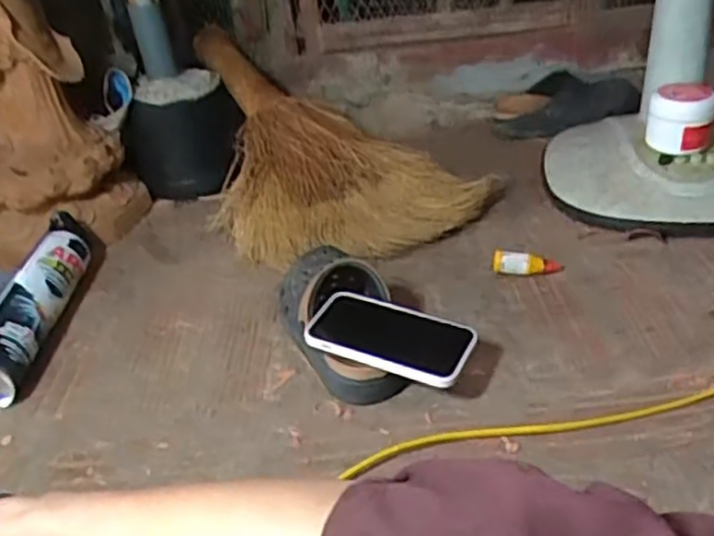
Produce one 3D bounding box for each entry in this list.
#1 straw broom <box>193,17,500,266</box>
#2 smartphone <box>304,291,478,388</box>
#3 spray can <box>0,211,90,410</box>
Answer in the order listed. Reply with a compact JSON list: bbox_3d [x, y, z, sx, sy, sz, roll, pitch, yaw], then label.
[{"bbox_3d":[-0.027,-0.185,0.985,0.344,0.154,0.434,-11,33,-5],"label":"straw broom"},{"bbox_3d":[0.029,0.063,0.652,0.145,0.016,0.075,11,36,17],"label":"smartphone"},{"bbox_3d":[-0.362,0.036,0.811,0.061,0.066,0.300,-5,33,4],"label":"spray can"}]

